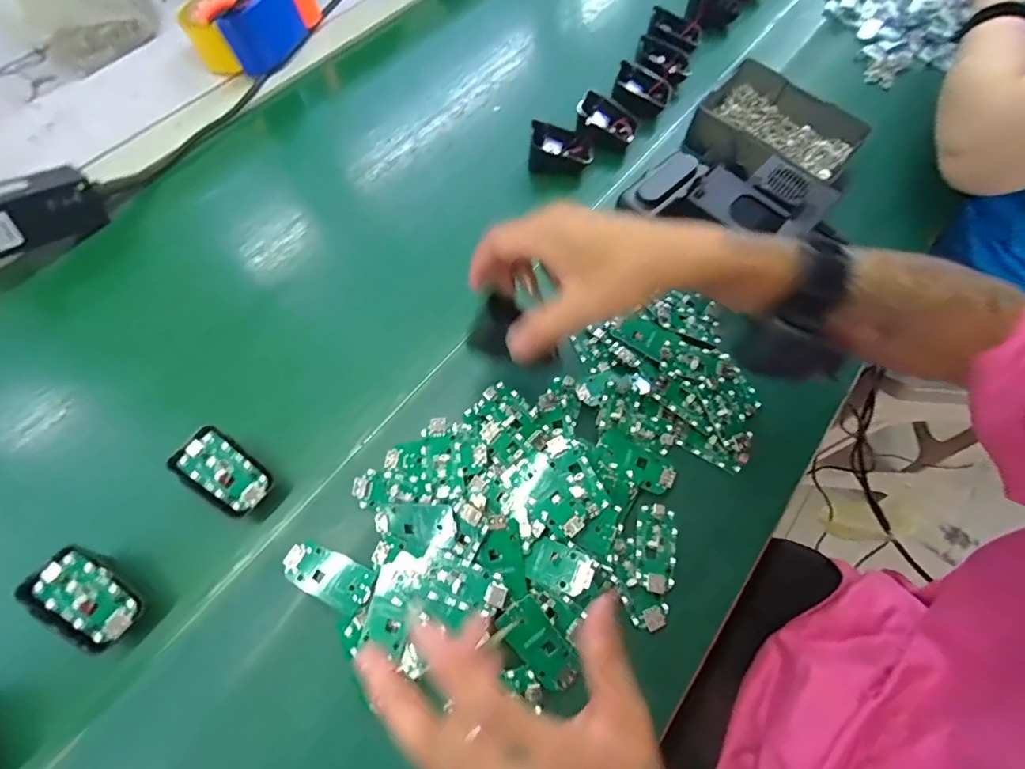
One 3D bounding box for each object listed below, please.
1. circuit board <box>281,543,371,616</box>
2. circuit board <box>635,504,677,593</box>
[{"bbox_3d":[-0.132,0.136,0.343,0.065,0.007,0.031,24,67,10],"label":"circuit board"},{"bbox_3d":[0.110,0.124,0.364,0.030,0.005,0.062,12,66,4],"label":"circuit board"}]

